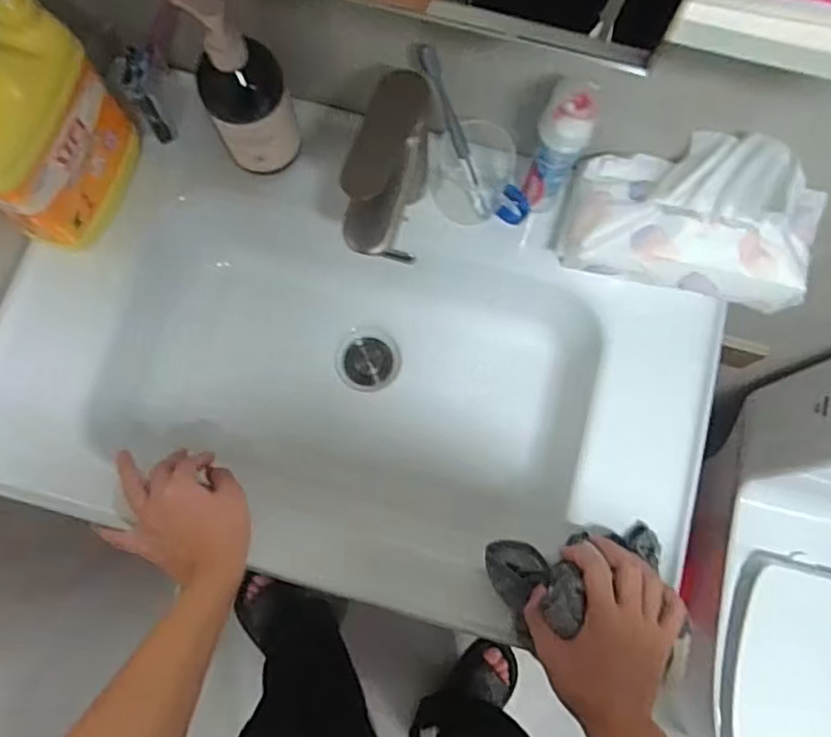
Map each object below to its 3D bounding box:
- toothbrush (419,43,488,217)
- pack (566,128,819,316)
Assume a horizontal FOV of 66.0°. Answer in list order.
[{"bbox_3d":[0.038,-0.210,0.582,0.016,0.173,0.012,-39,46,-9],"label":"toothbrush"},{"bbox_3d":[0.252,-0.139,0.564,0.215,0.118,0.114,15,77,3],"label":"pack"}]

